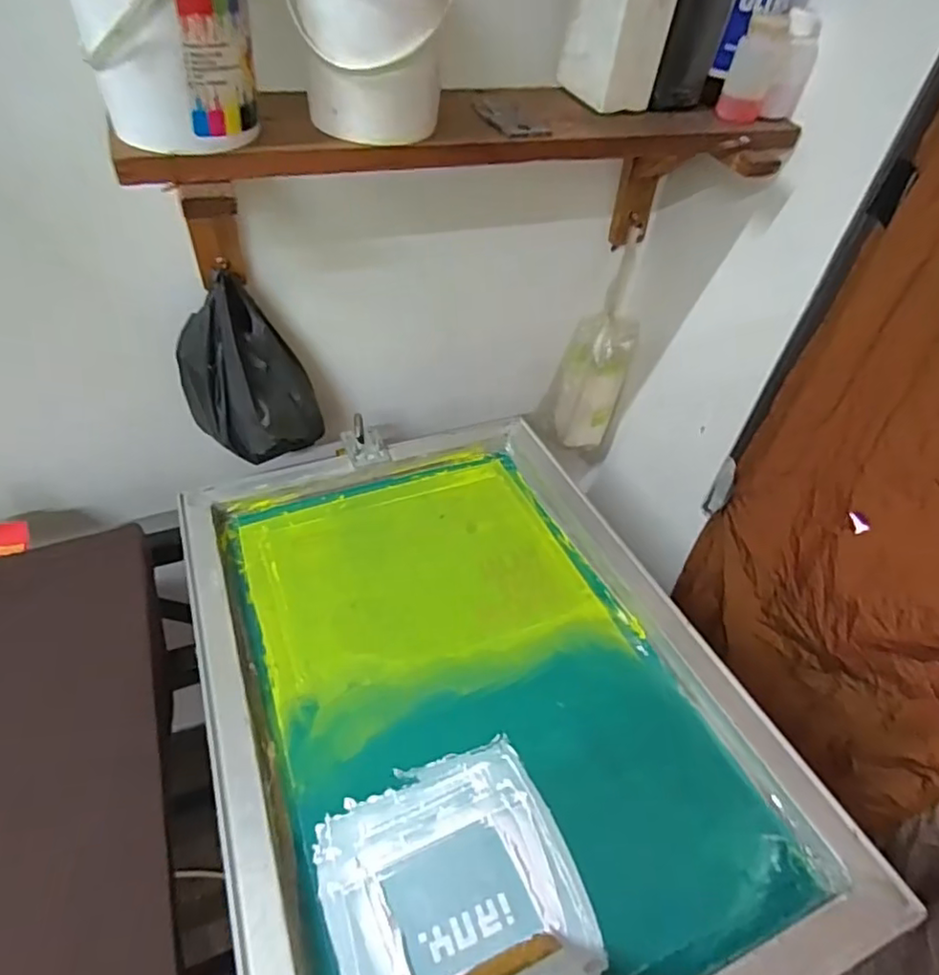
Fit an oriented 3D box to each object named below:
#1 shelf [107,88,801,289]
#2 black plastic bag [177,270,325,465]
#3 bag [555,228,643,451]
[{"bbox_3d":[0.009,-0.305,0.656,0.661,0.188,0.253,-11,49,-16],"label":"shelf"},{"bbox_3d":[-0.264,-0.129,0.755,0.144,0.214,0.096,-25,54,-26],"label":"black plastic bag"},{"bbox_3d":[0.203,-0.207,0.992,0.112,0.331,0.063,16,47,9],"label":"bag"}]

